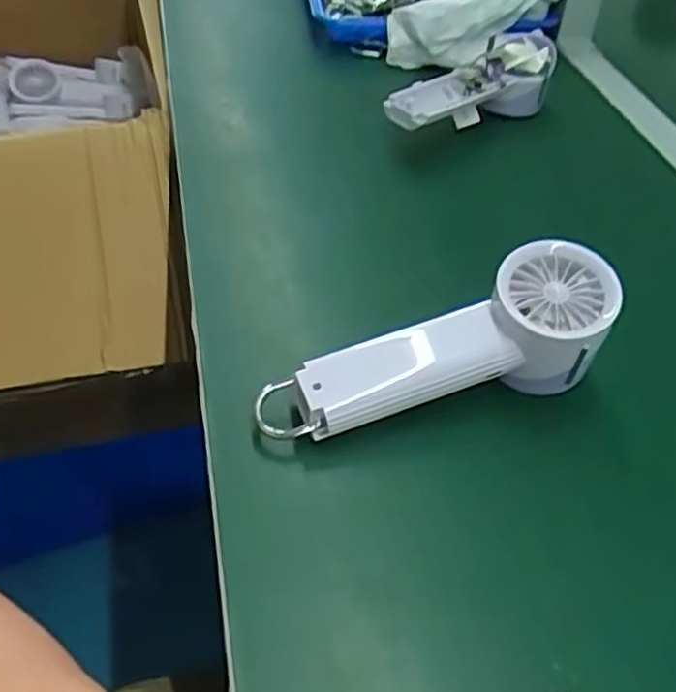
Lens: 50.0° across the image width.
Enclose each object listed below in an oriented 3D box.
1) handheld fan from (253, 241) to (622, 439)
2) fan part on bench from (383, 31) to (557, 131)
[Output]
[{"bbox_3d":[0.054,0.011,0.387,0.196,0.064,0.058,-20,48,-4],"label":"handheld fan"},{"bbox_3d":[0.115,-0.212,0.603,0.063,0.050,0.170,36,53,28],"label":"fan part on bench"}]

